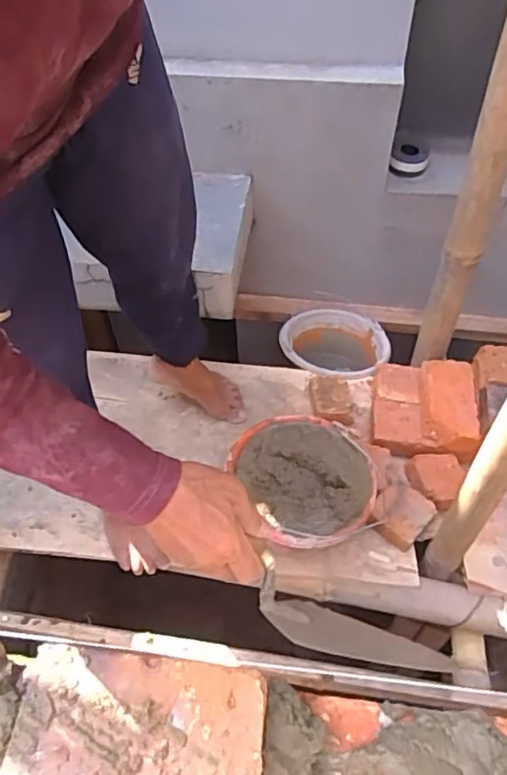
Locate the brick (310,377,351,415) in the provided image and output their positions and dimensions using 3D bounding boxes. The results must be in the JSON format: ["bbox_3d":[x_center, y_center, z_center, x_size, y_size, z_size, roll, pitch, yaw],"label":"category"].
[{"bbox_3d":[0.163,0.024,1.258,0.085,0.044,0.110,-4,53,-2],"label":"brick"}]

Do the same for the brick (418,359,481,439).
[{"bbox_3d":[0.388,0.027,1.204,0.097,0.054,0.192,4,53,4],"label":"brick"}]

